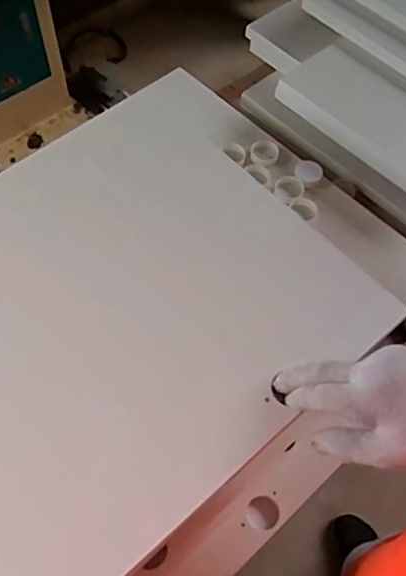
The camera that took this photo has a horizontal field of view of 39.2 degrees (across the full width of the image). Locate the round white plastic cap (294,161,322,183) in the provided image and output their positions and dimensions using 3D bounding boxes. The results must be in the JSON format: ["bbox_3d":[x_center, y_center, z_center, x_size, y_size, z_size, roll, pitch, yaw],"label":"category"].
[{"bbox_3d":[0.139,-0.151,0.742,0.036,0.009,0.038,1,60,-1],"label":"round white plastic cap"}]

